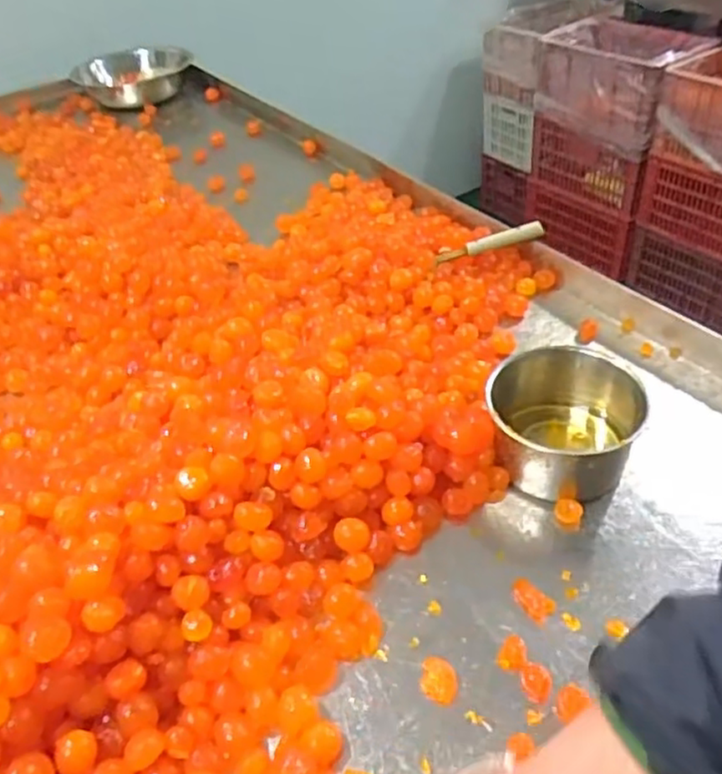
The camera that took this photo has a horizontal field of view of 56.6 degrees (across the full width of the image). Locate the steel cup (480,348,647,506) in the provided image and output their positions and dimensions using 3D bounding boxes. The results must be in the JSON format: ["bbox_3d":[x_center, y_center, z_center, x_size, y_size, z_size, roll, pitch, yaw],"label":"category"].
[{"bbox_3d":[0.203,0.034,0.685,0.139,0.082,0.159,25,51,28],"label":"steel cup"}]

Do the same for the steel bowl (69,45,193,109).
[{"bbox_3d":[-0.555,-0.769,1.649,0.286,0.078,0.253,-17,42,-12],"label":"steel bowl"}]

